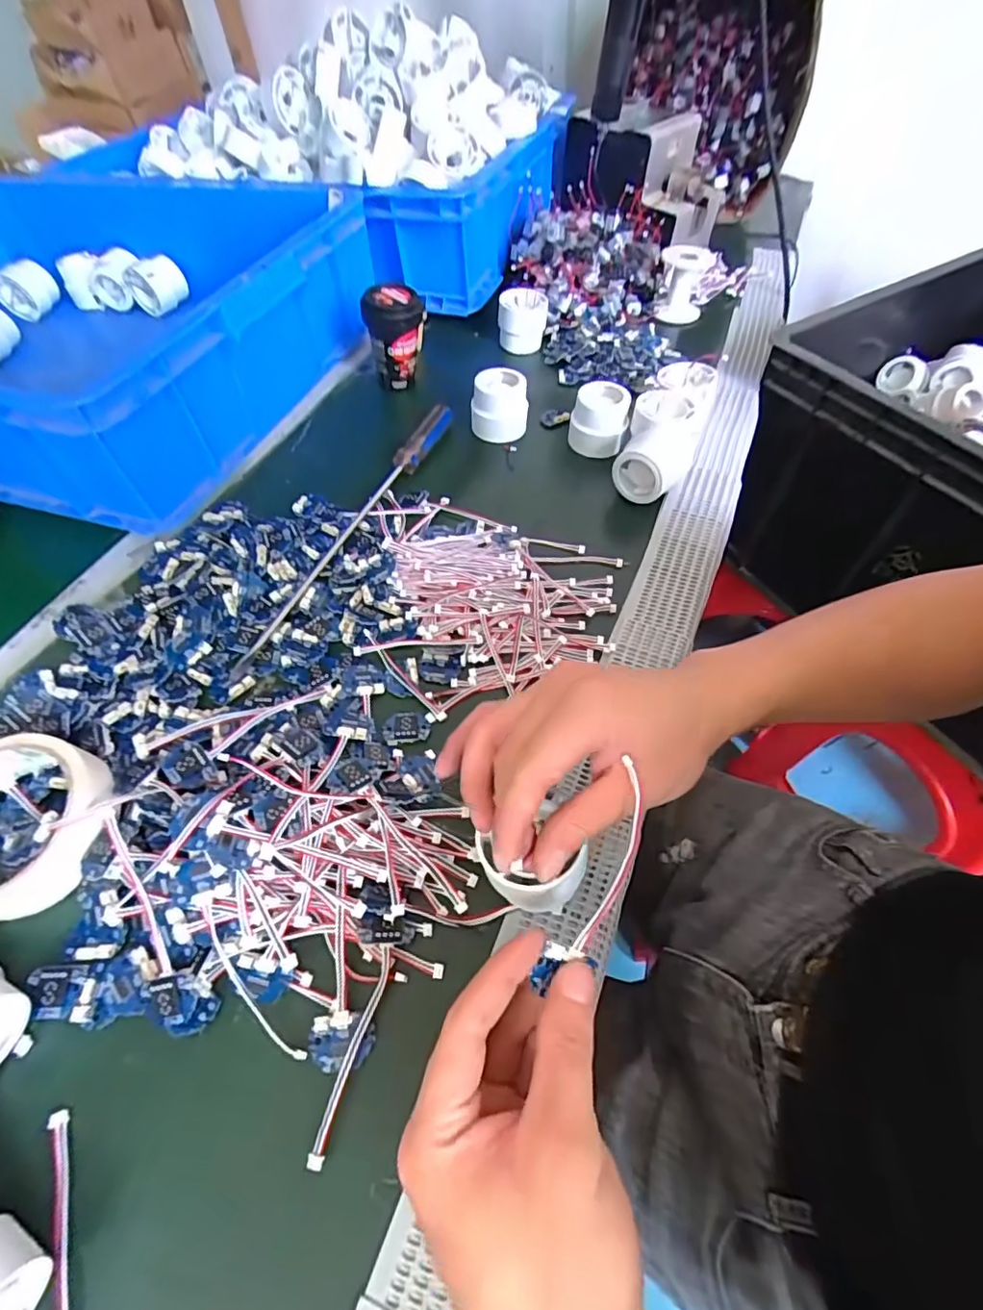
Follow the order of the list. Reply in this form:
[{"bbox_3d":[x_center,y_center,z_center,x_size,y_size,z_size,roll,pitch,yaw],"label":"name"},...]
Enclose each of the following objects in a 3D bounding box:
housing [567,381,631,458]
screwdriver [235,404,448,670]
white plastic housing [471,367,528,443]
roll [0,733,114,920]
[{"bbox_3d":[0.100,-0.217,0.519,0.052,0.058,0.050,8,56,5],"label":"housing"},{"bbox_3d":[-0.104,-0.120,0.461,0.024,0.015,0.330,18,57,11],"label":"screwdriver"},{"bbox_3d":[0.008,-0.235,0.529,0.052,0.059,0.044,4,56,2],"label":"white plastic housing"},{"bbox_3d":[-0.258,0.091,0.298,0.093,0.033,0.093,0,56,-1],"label":"roll"}]

